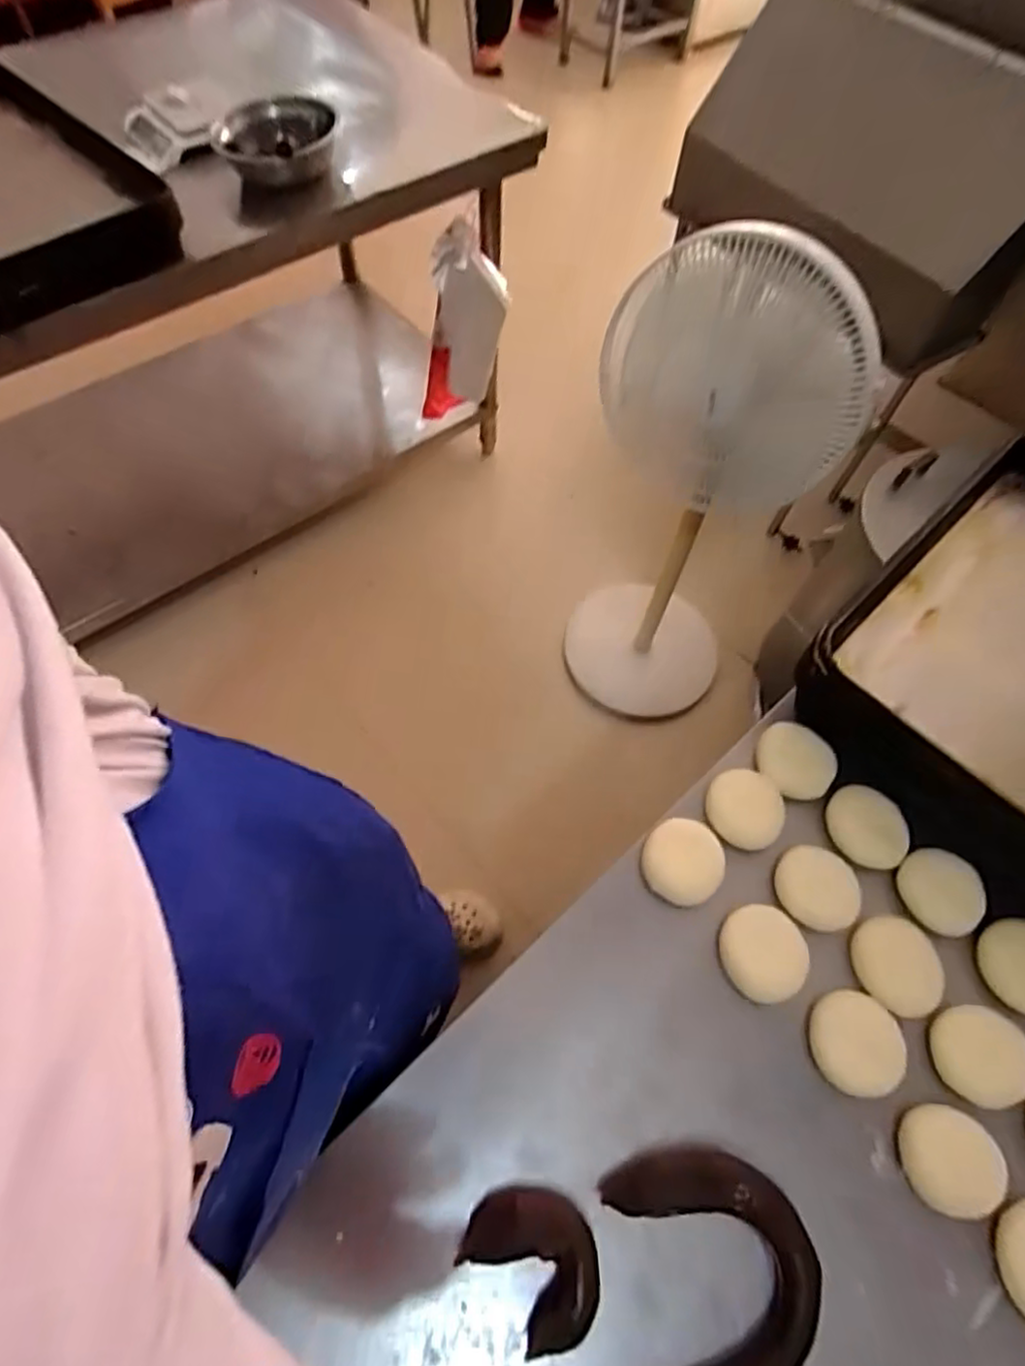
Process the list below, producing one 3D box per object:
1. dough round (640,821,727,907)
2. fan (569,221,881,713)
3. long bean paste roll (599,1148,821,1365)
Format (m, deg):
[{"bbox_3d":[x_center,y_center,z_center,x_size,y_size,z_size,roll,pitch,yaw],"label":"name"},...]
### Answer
[{"bbox_3d":[0.137,0.142,0.514,0.060,0.020,0.064,1,63,-1],"label":"dough round"},{"bbox_3d":[0.288,-0.259,1.114,0.314,0.931,0.285,12,63,5],"label":"fan"},{"bbox_3d":[0.123,0.365,0.390,0.123,0.022,0.130,1,63,-1],"label":"long bean paste roll"}]

